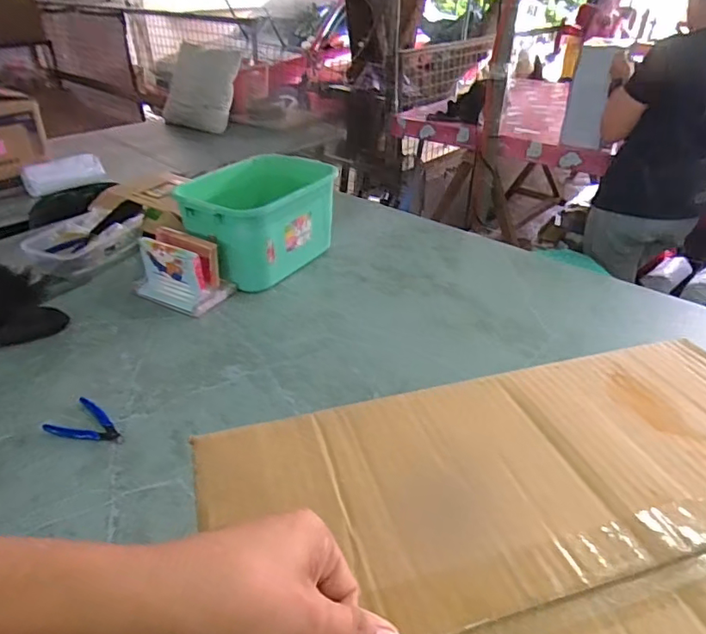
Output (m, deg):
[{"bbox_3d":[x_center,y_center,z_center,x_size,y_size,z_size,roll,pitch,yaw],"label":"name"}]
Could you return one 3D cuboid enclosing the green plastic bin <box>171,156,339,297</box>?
[{"bbox_3d":[-0.209,-0.221,1.226,0.259,0.209,0.364,16,37,23],"label":"green plastic bin"}]

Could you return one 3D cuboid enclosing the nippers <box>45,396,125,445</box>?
[{"bbox_3d":[-0.393,0.158,0.788,0.132,0.014,0.073,18,36,28],"label":"nippers"}]

